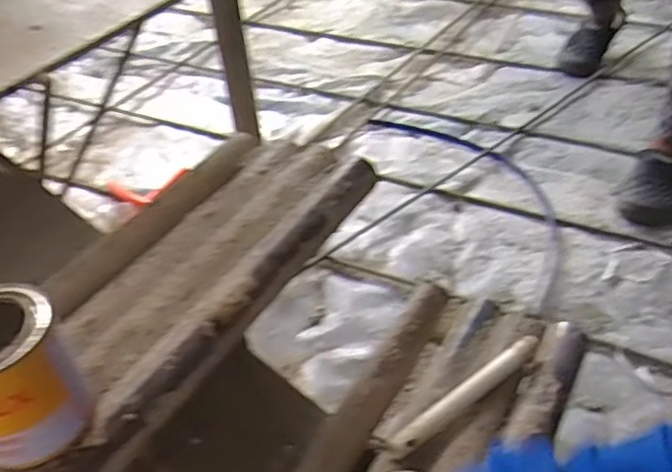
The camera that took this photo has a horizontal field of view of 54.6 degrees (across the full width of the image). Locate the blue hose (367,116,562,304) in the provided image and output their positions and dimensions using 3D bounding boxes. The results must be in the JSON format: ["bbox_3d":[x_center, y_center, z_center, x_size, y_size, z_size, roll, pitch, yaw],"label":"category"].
[{"bbox_3d":[0.312,-0.106,1.354,0.204,0.032,0.695,-10,37,-19],"label":"blue hose"}]

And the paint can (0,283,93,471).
[{"bbox_3d":[-0.221,0.099,0.448,0.080,0.101,0.080,-3,40,3],"label":"paint can"}]

